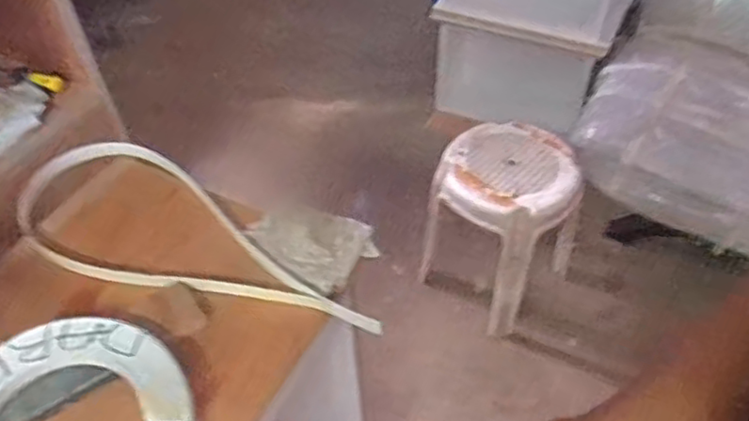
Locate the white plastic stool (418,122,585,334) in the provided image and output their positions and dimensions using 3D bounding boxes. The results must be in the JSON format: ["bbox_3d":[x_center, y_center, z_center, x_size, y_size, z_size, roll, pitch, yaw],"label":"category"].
[{"bbox_3d":[0.308,0.040,1.626,0.335,0.394,0.371,9,49,9],"label":"white plastic stool"}]

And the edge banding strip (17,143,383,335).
[{"bbox_3d":[-0.252,0.052,0.776,0.507,0.020,0.203,35,58,28],"label":"edge banding strip"}]

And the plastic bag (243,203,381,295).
[{"bbox_3d":[-0.077,0.029,0.781,0.138,0.030,0.104,28,54,24],"label":"plastic bag"}]

